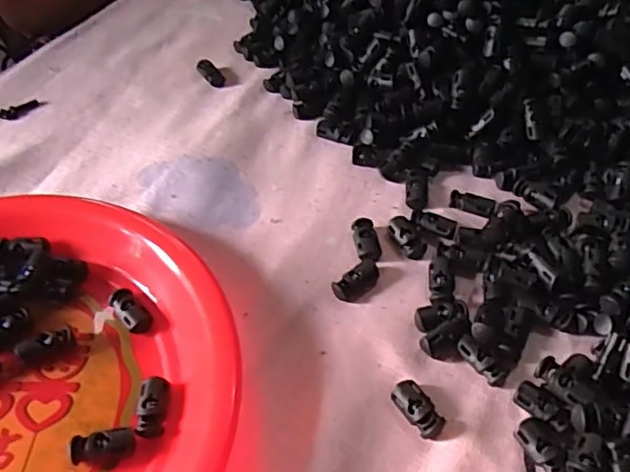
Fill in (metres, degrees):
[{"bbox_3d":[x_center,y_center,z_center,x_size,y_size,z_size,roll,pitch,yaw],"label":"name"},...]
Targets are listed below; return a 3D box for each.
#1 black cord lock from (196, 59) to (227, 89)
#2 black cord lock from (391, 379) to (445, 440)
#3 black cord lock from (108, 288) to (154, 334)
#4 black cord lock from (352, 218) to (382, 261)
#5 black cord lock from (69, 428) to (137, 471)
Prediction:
[{"bbox_3d":[-0.082,-0.128,0.467,0.015,0.009,0.032,-29,55,-21],"label":"black cord lock"},{"bbox_3d":[0.049,0.082,0.281,0.014,0.008,0.028,-28,54,-20],"label":"black cord lock"},{"bbox_3d":[-0.099,0.040,0.316,0.014,0.007,0.030,-36,57,-25],"label":"black cord lock"},{"bbox_3d":[0.031,0.002,0.349,0.014,0.007,0.029,-9,50,-5],"label":"black cord lock"},{"bbox_3d":[-0.094,0.096,0.264,0.027,0.011,0.015,-12,50,-8],"label":"black cord lock"}]

